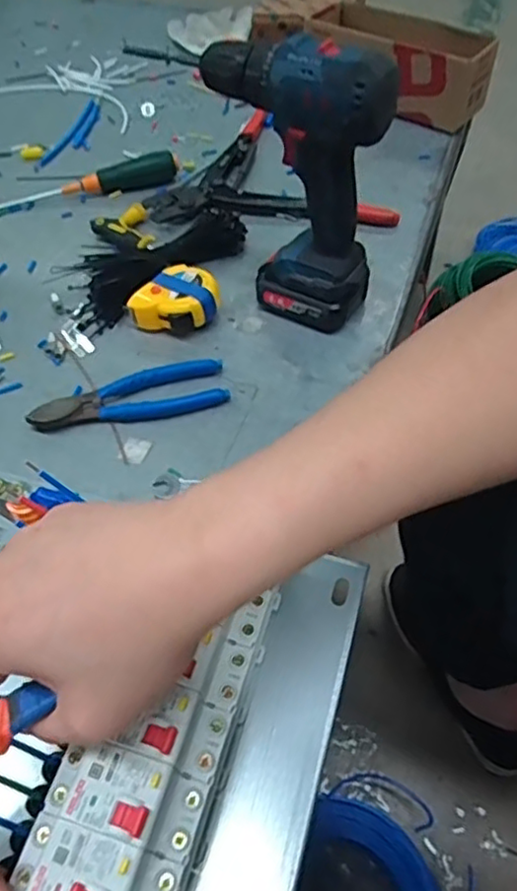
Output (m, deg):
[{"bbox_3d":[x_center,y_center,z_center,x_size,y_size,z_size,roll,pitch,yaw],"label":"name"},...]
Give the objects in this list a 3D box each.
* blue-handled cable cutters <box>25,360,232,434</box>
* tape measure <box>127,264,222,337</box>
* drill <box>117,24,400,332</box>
[{"bbox_3d":[-0.107,-0.036,0.550,0.162,0.014,0.046,-17,53,-9],"label":"blue-handled cable cutters"},{"bbox_3d":[-0.074,-0.135,0.609,0.073,0.035,0.061,11,54,12],"label":"tape measure"},{"bbox_3d":[0.013,-0.222,0.556,0.187,0.219,0.070,29,60,23],"label":"drill"}]

